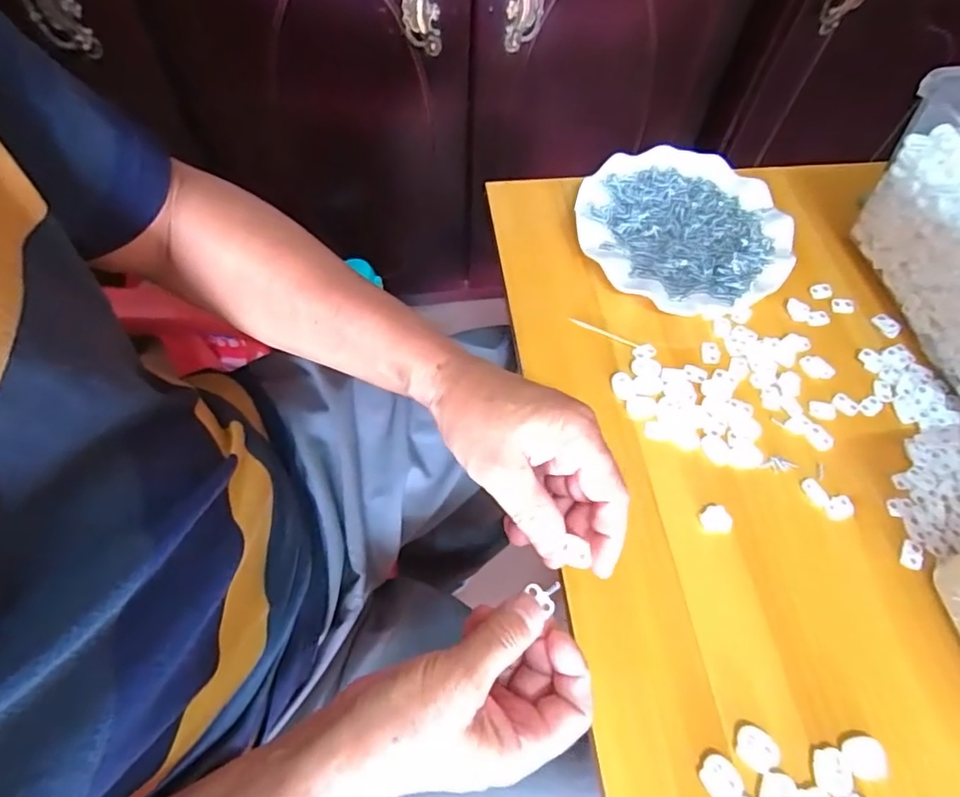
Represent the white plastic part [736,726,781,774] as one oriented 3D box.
[{"bbox_3d":[0.157,0.199,0.316,0.022,0.007,0.020,26,63,11],"label":"white plastic part"}]

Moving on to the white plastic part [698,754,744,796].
[{"bbox_3d":[0.133,0.209,0.306,0.020,0.004,0.023,-29,67,-17],"label":"white plastic part"}]

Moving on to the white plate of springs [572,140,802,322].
[{"bbox_3d":[0.175,-0.147,0.492,0.178,0.023,0.178,1,61,-2],"label":"white plate of springs"}]

